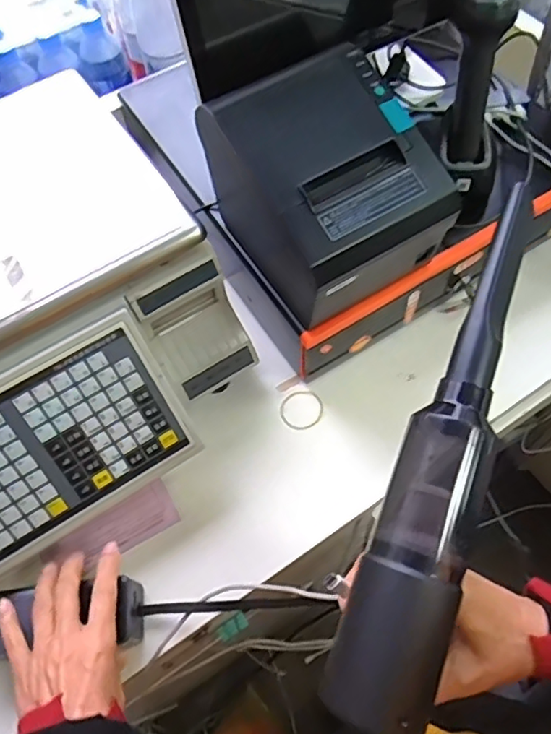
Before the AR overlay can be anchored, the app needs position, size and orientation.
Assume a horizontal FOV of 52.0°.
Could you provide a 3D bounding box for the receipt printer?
[{"bbox_3d":[0.051,-0.155,0.506,0.148,0.142,0.166,-31,66,-13],"label":"receipt printer"}]

